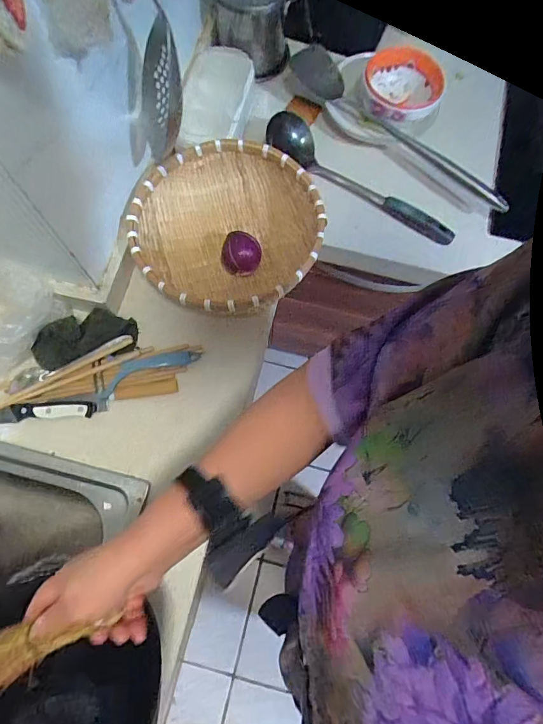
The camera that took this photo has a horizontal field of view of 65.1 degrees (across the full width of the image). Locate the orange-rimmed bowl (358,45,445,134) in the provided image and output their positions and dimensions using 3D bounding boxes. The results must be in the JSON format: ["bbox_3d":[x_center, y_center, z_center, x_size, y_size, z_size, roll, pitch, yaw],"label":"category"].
[{"bbox_3d":[0.213,-0.461,0.718,0.120,0.062,0.147,-12,74,-5],"label":"orange-rimmed bowl"}]

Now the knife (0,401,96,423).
[{"bbox_3d":[-0.368,0.069,0.572,0.247,0.013,0.026,-2,73,-2],"label":"knife"}]

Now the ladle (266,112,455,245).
[{"bbox_3d":[0.150,-0.303,0.685,0.333,0.050,0.087,28,74,7],"label":"ladle"}]

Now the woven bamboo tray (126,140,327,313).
[{"bbox_3d":[-0.061,-0.186,0.627,0.259,0.090,0.262,25,74,6],"label":"woven bamboo tray"}]

